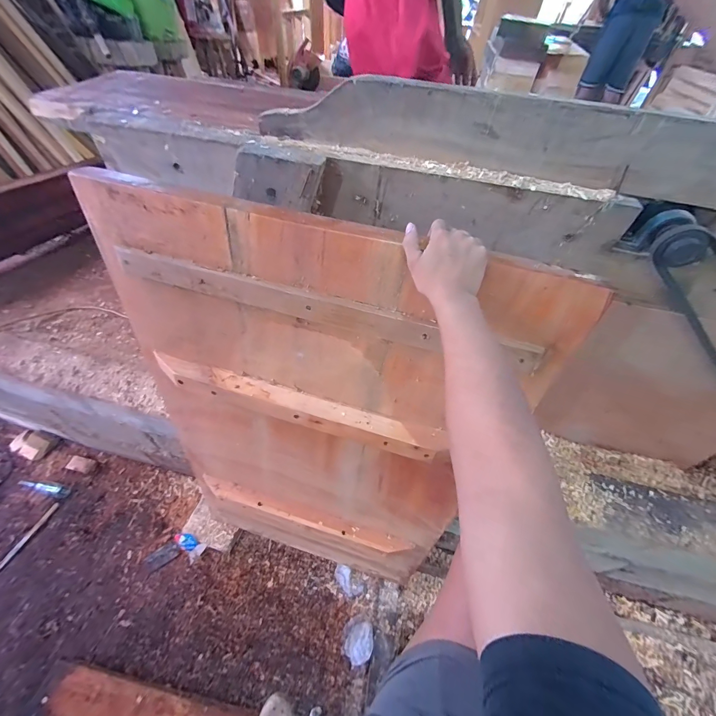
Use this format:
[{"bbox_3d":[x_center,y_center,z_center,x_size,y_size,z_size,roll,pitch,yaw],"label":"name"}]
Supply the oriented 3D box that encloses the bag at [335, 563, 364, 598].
[{"bbox_3d":[-0.039,0.875,1.256,0.060,0.025,0.126,-35,60,-30],"label":"bag"}]

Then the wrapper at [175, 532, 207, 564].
[{"bbox_3d":[-0.677,0.742,1.286,0.132,0.049,0.078,33,54,22],"label":"wrapper"}]

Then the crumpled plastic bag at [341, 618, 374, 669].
[{"bbox_3d":[0.000,0.990,1.122,0.105,0.077,0.135,7,49,1],"label":"crumpled plastic bag"}]

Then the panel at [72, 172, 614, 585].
[{"bbox_3d":[-0.132,0.212,0.766,0.772,1.059,0.067,16,41,6],"label":"panel"}]

